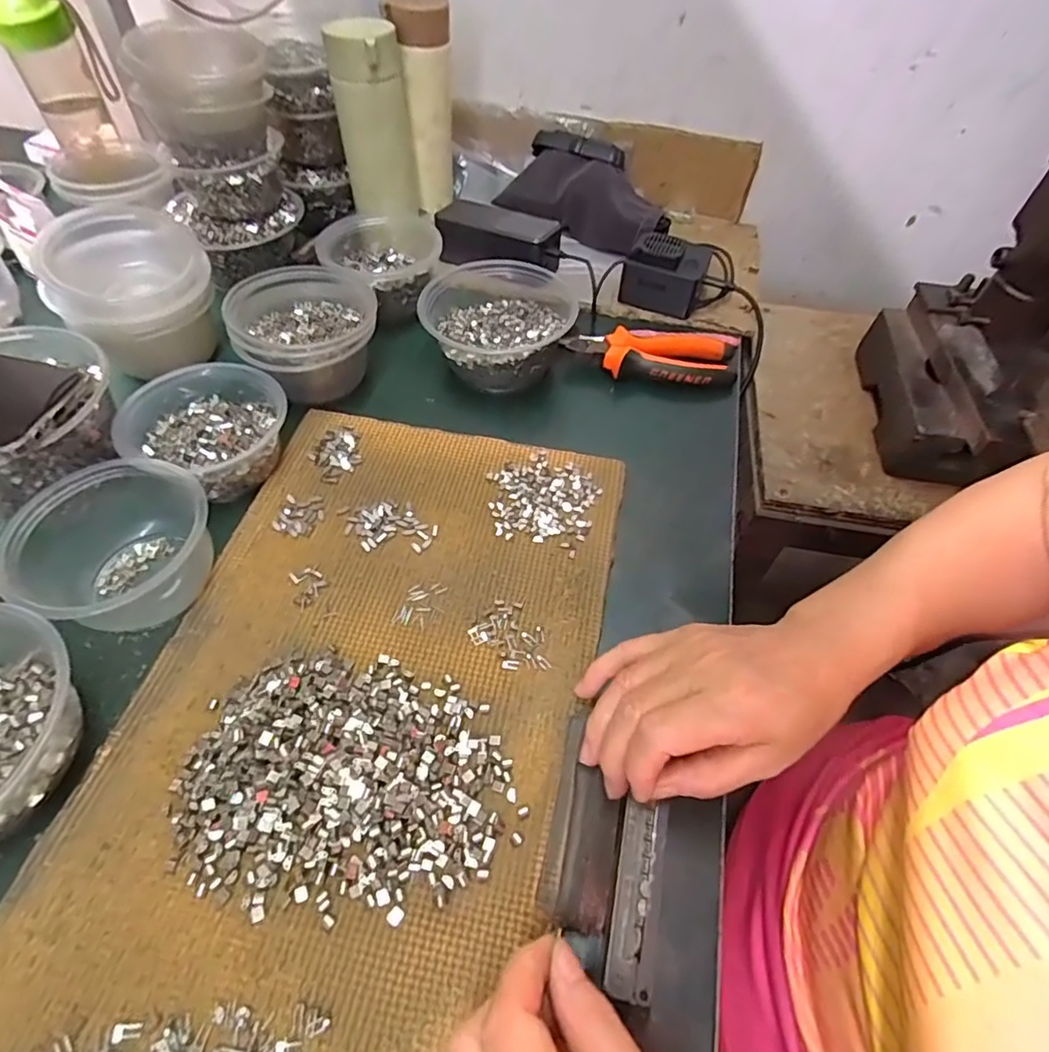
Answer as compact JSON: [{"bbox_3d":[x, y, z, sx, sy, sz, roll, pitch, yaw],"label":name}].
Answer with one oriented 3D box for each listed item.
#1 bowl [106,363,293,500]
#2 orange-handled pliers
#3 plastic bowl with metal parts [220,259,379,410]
[{"bbox_3d":[-0.241,-0.073,0.443,0.114,0.048,0.106,17,54,9],"label":"bowl"},{"bbox_3d":[0.118,-0.165,0.553,0.155,0.027,0.070,7,53,1],"label":"orange-handled pliers"},{"bbox_3d":[-0.184,-0.163,0.503,0.115,0.070,0.116,2,53,-3],"label":"plastic bowl with metal parts"}]

